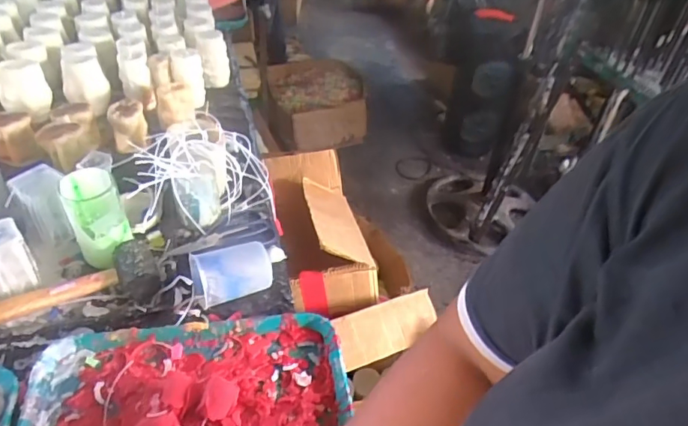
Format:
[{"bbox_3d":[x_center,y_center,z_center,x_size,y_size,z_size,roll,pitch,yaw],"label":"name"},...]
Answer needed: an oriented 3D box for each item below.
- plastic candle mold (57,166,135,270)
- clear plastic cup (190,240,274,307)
[{"bbox_3d":[-0.338,0.008,0.691,0.069,0.128,0.063,-19,46,-26],"label":"plastic candle mold"},{"bbox_3d":[-0.149,0.082,0.673,0.105,0.064,0.066,-10,42,-18],"label":"clear plastic cup"}]

